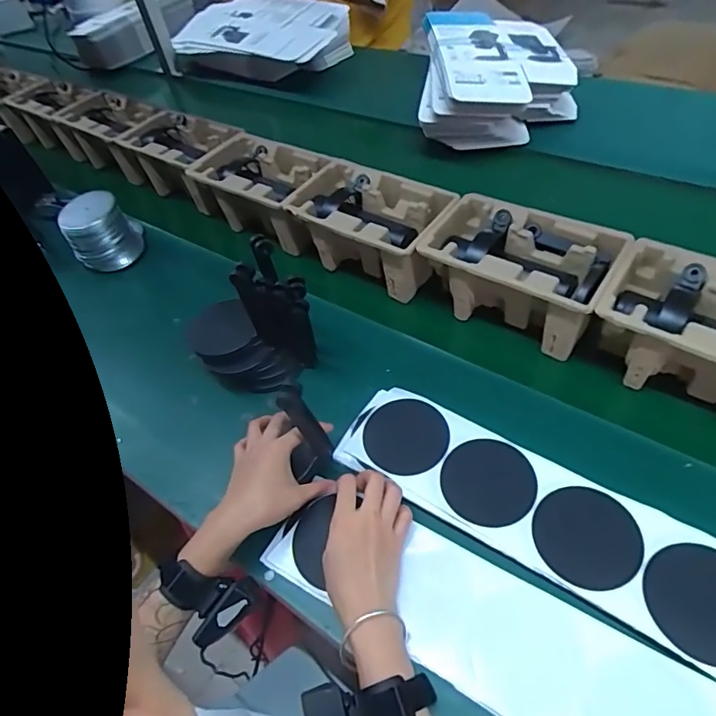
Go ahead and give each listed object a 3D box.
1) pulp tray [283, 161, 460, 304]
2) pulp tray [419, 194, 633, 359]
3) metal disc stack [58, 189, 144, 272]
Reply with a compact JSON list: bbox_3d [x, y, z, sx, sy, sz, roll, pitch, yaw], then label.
[{"bbox_3d":[0.022,-0.185,0.745,0.225,0.122,0.146,27,59,25],"label":"pulp tray"},{"bbox_3d":[0.204,-0.105,0.651,0.223,0.123,0.146,26,59,24],"label":"pulp tray"},{"bbox_3d":[-0.430,-0.218,0.833,0.110,0.103,0.087,-29,54,-16],"label":"metal disc stack"}]

